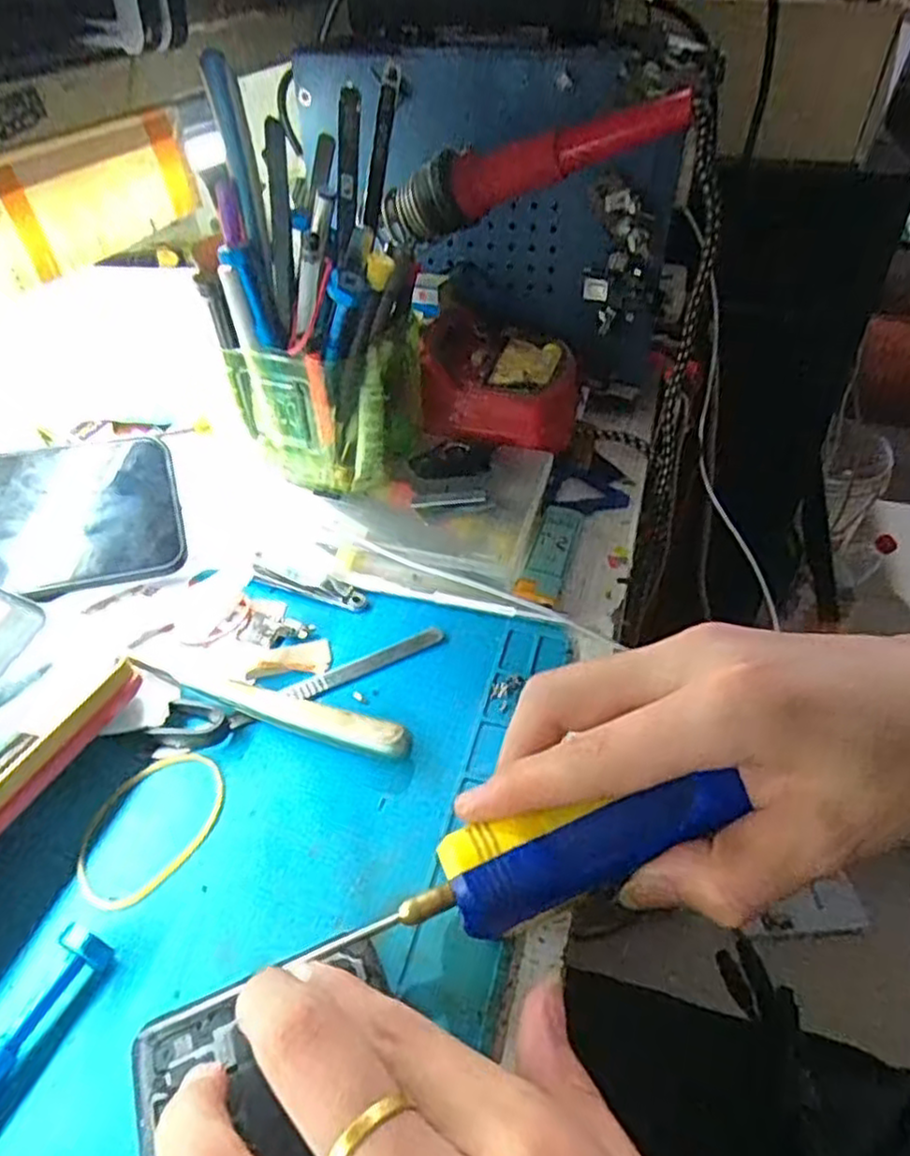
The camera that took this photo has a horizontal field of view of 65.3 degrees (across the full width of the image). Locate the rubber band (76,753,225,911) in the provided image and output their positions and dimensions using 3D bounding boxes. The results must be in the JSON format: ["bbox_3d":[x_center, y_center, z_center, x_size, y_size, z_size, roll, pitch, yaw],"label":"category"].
[{"bbox_3d":[-0.112,0.091,0.264,0.043,0.004,0.062,19,45,22],"label":"rubber band"}]

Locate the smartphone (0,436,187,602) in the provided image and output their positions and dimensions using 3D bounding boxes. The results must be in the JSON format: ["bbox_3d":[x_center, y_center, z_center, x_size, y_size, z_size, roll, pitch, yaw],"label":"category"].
[{"bbox_3d":[-0.206,-0.027,0.337,0.140,0.007,0.072,-9,76,-15],"label":"smartphone"}]

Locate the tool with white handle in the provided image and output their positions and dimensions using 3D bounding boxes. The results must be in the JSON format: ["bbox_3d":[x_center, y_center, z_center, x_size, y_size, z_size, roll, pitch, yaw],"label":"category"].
[{"bbox_3d":[-0.080,0.051,0.297,0.130,0.013,0.014,14,43,16],"label":"tool with white handle"}]

